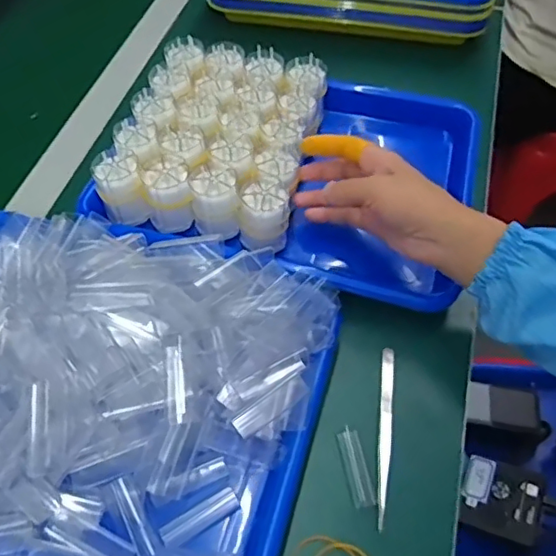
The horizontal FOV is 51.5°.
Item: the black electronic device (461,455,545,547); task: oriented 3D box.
[{"bbox_3d":[0.236,0.235,0.605,0.077,0.032,0.070,8,68,32],"label":"black electronic device"}]

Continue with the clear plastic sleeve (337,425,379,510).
[{"bbox_3d":[0.056,0.134,0.412,0.016,0.005,0.054,-10,55,-6],"label":"clear plastic sleeve"}]

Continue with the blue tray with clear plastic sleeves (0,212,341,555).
[{"bbox_3d":[-0.130,0.062,0.401,0.311,0.075,0.253,15,56,11],"label":"blue tray with clear plastic sleeves"}]

